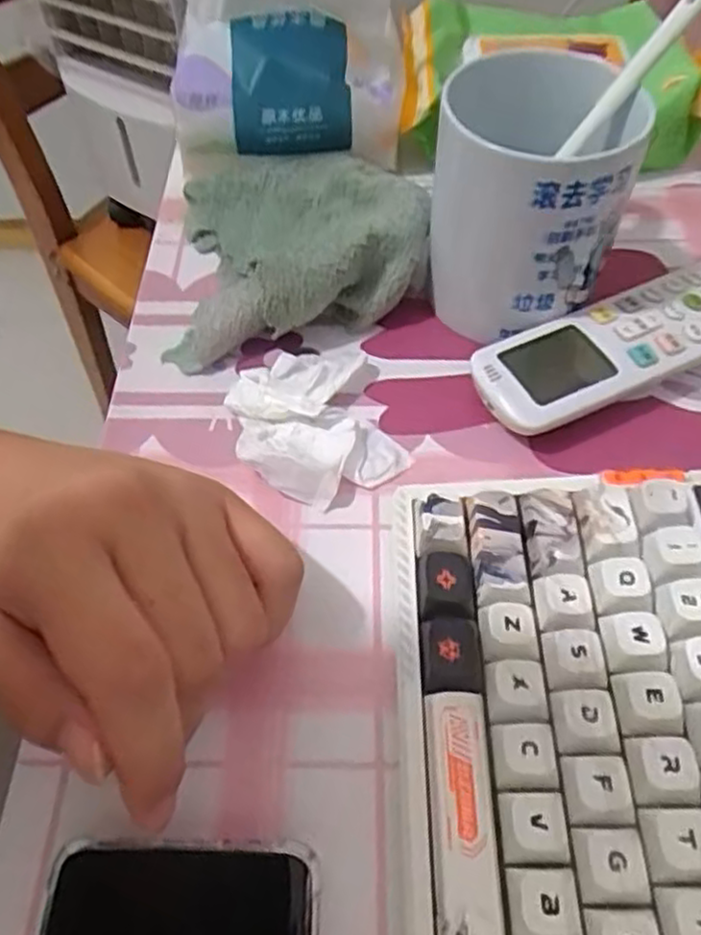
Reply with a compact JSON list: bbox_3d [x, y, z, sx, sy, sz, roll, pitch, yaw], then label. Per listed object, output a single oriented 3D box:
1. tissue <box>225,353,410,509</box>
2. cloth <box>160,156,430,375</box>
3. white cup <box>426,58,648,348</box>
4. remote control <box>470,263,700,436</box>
[{"bbox_3d":[-0.017,-0.019,0.308,0.061,0.015,0.073,-20,56,-11],"label":"tissue"},{"bbox_3d":[-0.035,-0.116,0.356,0.126,0.046,0.118,-17,56,-9],"label":"cloth"},{"bbox_3d":[0.074,-0.109,0.316,0.076,0.103,0.072,-1,55,2],"label":"white cup"},{"bbox_3d":[0.119,-0.051,0.322,0.134,0.023,0.047,-22,57,-13],"label":"remote control"}]

